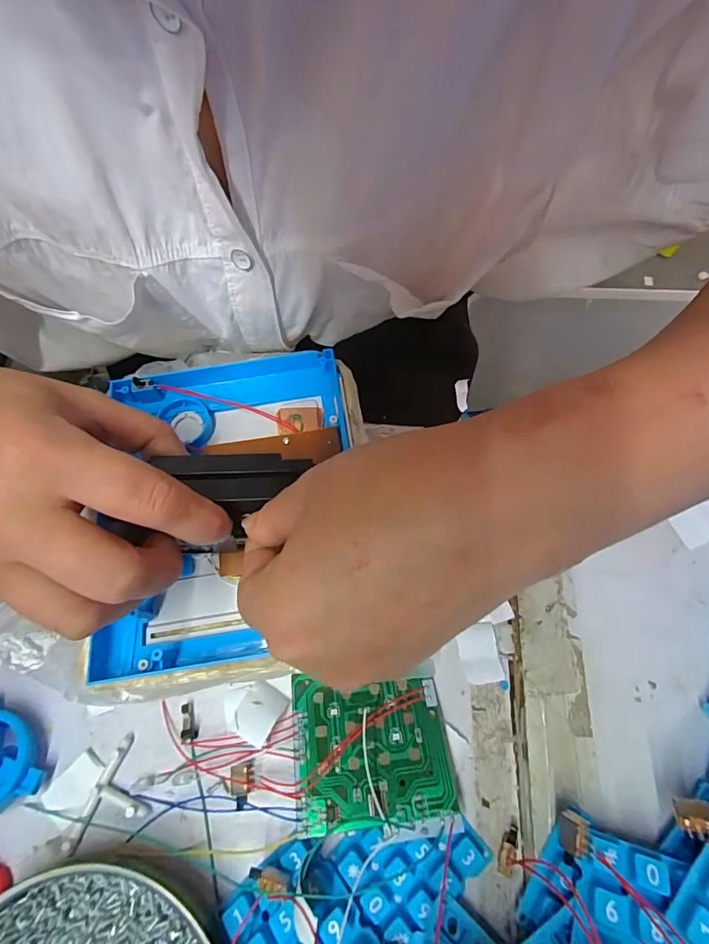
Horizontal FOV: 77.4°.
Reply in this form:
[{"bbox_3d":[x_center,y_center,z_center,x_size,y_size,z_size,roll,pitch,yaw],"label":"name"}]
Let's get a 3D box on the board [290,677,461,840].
[{"bbox_3d":[0.007,0.131,0.213,0.072,0.004,0.062,-7,53,0],"label":"board"}]

